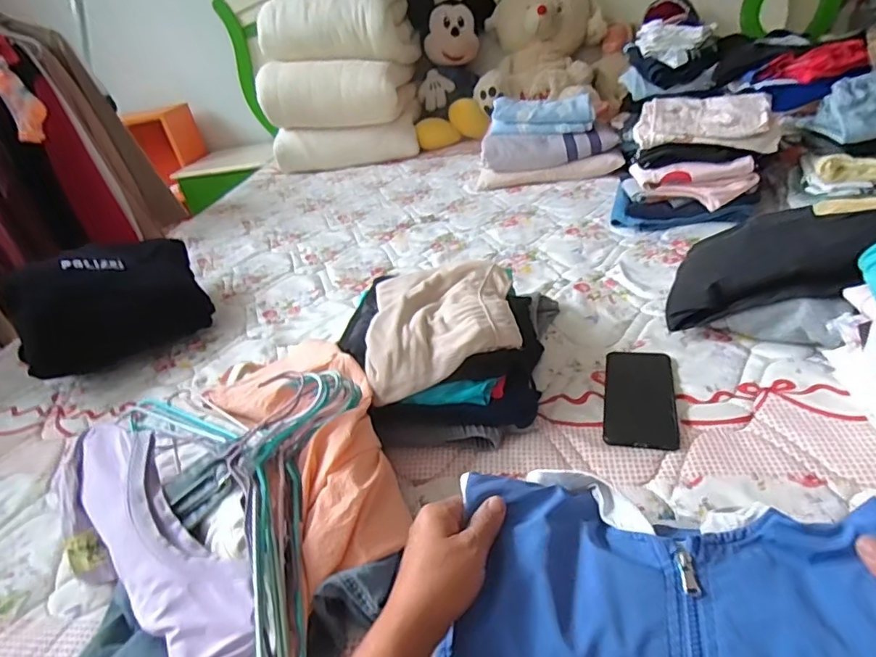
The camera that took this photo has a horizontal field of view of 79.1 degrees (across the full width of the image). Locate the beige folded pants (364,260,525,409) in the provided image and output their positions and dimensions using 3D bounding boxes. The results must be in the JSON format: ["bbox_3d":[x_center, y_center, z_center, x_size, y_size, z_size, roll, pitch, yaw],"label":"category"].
[{"bbox_3d":[0.006,-0.014,0.651,0.176,0.047,0.220,-8,33,5],"label":"beige folded pants"}]

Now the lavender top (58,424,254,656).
[{"bbox_3d":[-0.250,0.202,0.460,0.290,0.110,0.107,23,46,41],"label":"lavender top"}]

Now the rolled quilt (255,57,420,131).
[{"bbox_3d":[-0.311,-0.755,1.699,0.427,0.217,0.284,-4,34,10],"label":"rolled quilt"}]

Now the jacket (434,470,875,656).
[{"bbox_3d":[0.171,0.196,0.370,0.319,0.066,0.166,3,33,16],"label":"jacket"}]

